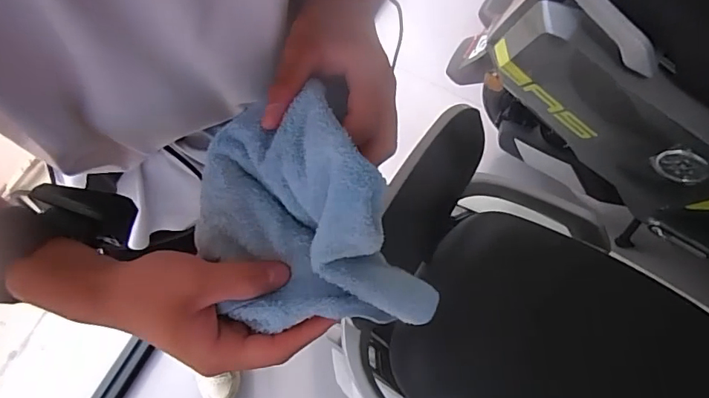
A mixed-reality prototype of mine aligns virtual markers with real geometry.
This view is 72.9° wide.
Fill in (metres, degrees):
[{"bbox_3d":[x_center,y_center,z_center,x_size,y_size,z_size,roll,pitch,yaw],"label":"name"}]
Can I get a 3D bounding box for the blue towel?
[{"bbox_3d":[-0.035,0.016,0.270,0.101,0.077,0.153,-31,74,-11],"label":"blue towel"}]

